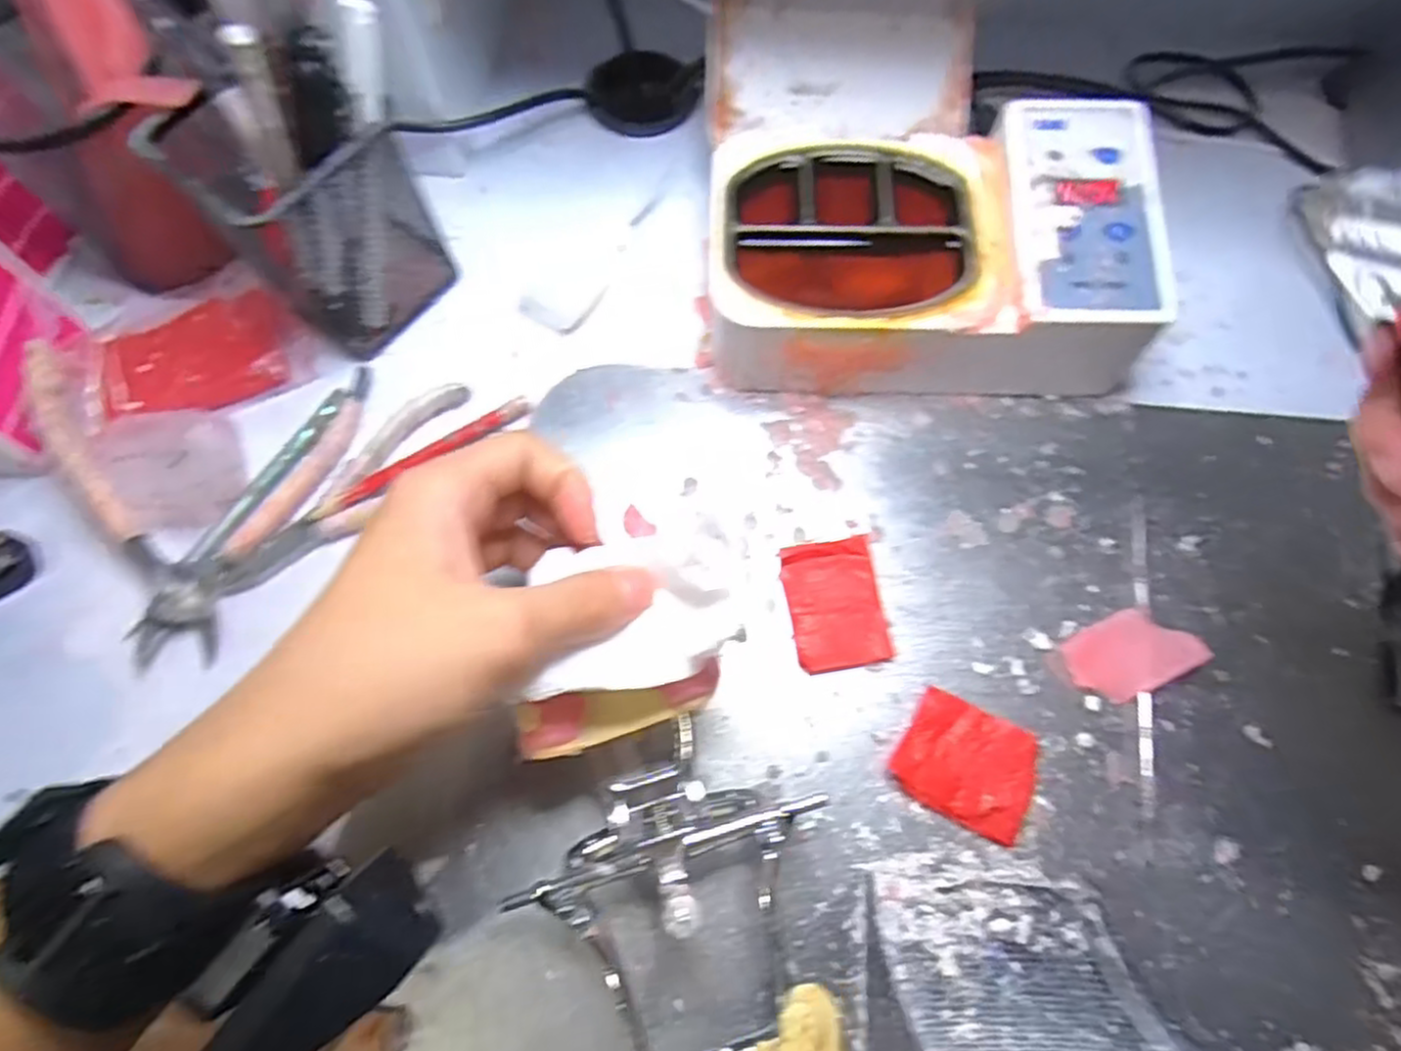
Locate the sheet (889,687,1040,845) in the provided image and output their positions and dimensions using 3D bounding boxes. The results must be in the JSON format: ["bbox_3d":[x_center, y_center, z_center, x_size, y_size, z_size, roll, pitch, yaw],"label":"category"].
[{"bbox_3d":[0.103,0.092,0.281,0.051,0.009,0.042,26,71,10],"label":"sheet"}]

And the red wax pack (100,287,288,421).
[{"bbox_3d":[-0.240,-0.080,0.347,0.082,0.011,0.061,-13,69,-5],"label":"red wax pack"}]

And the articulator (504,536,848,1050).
[{"bbox_3d":[-0.007,0.106,0.235,0.086,0.101,0.186,-10,60,-4],"label":"articulator"}]

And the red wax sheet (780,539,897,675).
[{"bbox_3d":[0.056,0.032,0.305,0.037,0.008,0.054,-9,69,-4],"label":"red wax sheet"}]

